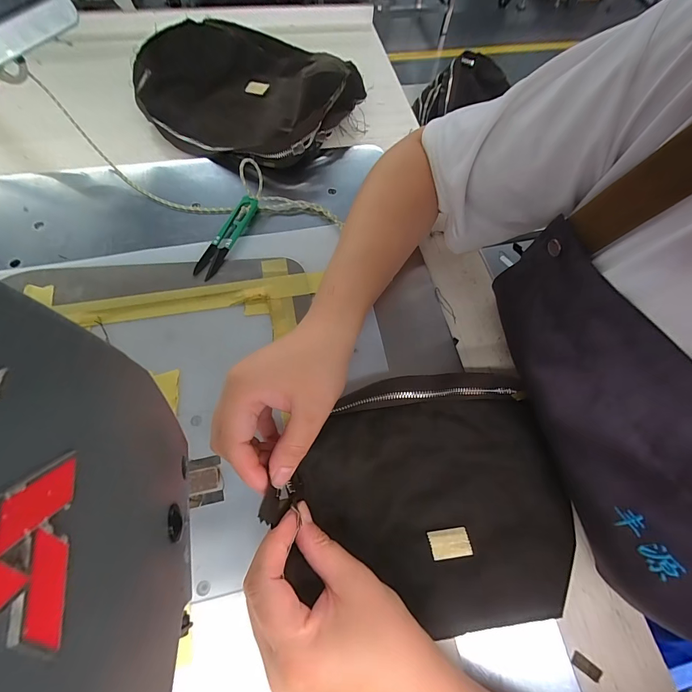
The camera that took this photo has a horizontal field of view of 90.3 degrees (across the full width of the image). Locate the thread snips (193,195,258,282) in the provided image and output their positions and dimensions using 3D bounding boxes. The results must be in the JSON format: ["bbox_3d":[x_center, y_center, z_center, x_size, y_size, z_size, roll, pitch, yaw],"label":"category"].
[{"bbox_3d":[-0.121,-0.112,0.346,0.023,0.012,0.100,22,68,6],"label":"thread snips"}]

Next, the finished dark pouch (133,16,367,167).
[{"bbox_3d":[-0.122,-0.319,0.419,0.248,0.050,0.206,33,70,11],"label":"finished dark pouch"}]

